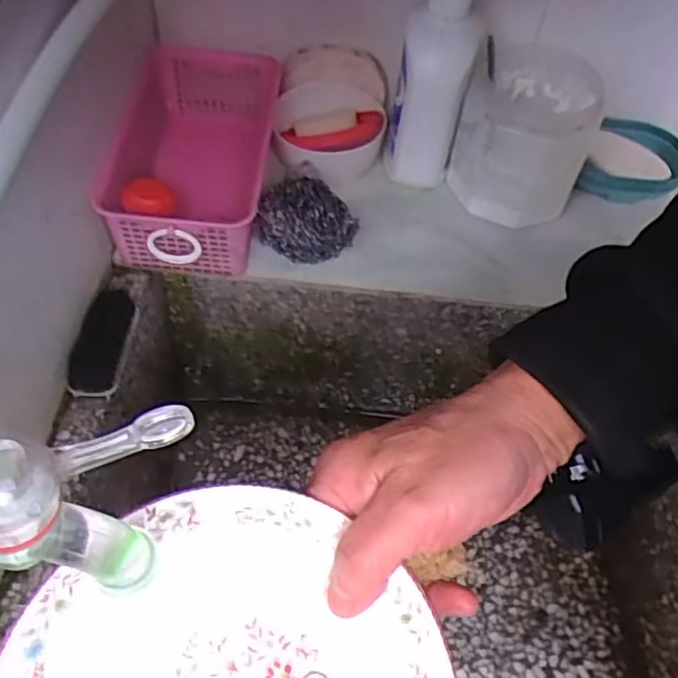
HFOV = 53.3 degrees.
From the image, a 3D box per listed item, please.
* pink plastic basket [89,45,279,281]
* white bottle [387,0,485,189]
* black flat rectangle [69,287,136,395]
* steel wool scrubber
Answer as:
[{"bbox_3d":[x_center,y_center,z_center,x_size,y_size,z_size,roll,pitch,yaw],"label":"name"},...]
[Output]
[{"bbox_3d":[-0.109,-0.138,0.525,0.105,0.077,0.192,6,53,-1],"label":"pink plastic basket"},{"bbox_3d":[0.072,-0.193,0.513,0.052,0.168,0.052,14,53,5],"label":"white bottle"},{"bbox_3d":[-0.161,0.001,0.464,0.029,0.020,0.079,5,53,-2],"label":"black flat rectangle"},{"bbox_3d":[-0.023,-0.087,0.502,0.072,0.046,0.051,12,53,4],"label":"steel wool scrubber"}]

